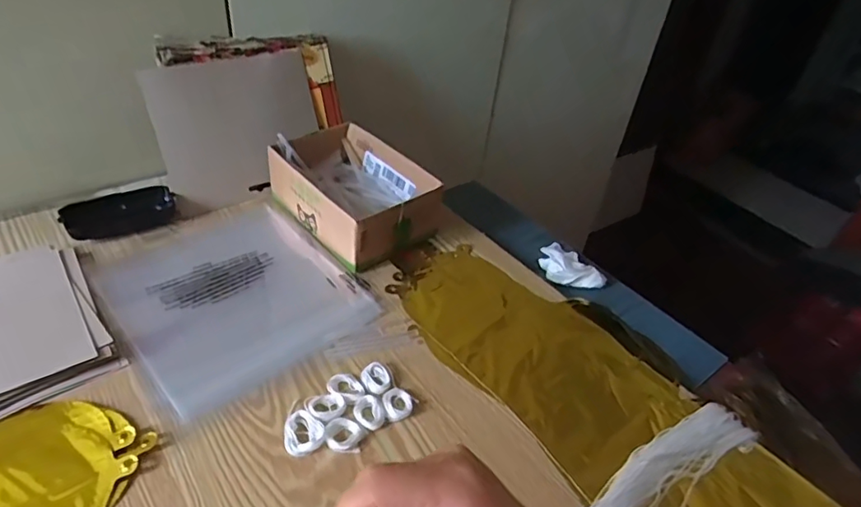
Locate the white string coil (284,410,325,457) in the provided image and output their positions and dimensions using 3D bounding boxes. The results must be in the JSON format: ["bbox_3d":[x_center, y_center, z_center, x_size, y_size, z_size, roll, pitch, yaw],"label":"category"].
[{"bbox_3d":[-0.099,0.141,0.421,0.030,0.007,0.036,-3,41,-12],"label":"white string coil"}]

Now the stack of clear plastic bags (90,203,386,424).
[{"bbox_3d":[-0.196,0.035,0.543,0.211,0.014,0.236,-27,51,-34],"label":"stack of clear plastic bags"}]

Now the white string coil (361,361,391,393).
[{"bbox_3d":[-0.047,0.109,0.466,0.024,0.006,0.031,-16,45,-25],"label":"white string coil"}]

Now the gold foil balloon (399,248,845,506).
[{"bbox_3d":[0.141,0.118,0.479,0.159,0.010,0.409,-24,49,-32],"label":"gold foil balloon"}]

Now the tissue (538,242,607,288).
[{"bbox_3d":[0.158,0.012,0.626,0.057,0.021,0.083,-19,47,-28],"label":"tissue"}]

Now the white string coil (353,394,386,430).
[{"bbox_3d":[-0.049,0.130,0.438,0.023,0.004,0.030,-24,49,-31],"label":"white string coil"}]

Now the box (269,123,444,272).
[{"bbox_3d":[-0.092,-0.074,0.640,0.137,0.069,0.184,-29,52,-35],"label":"box"}]

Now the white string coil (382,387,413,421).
[{"bbox_3d":[-0.027,0.126,0.448,0.024,0.006,0.029,-8,42,-18],"label":"white string coil"}]

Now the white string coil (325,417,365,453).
[{"bbox_3d":[-0.067,0.142,0.421,0.029,0.006,0.026,5,40,-3],"label":"white string coil"}]

